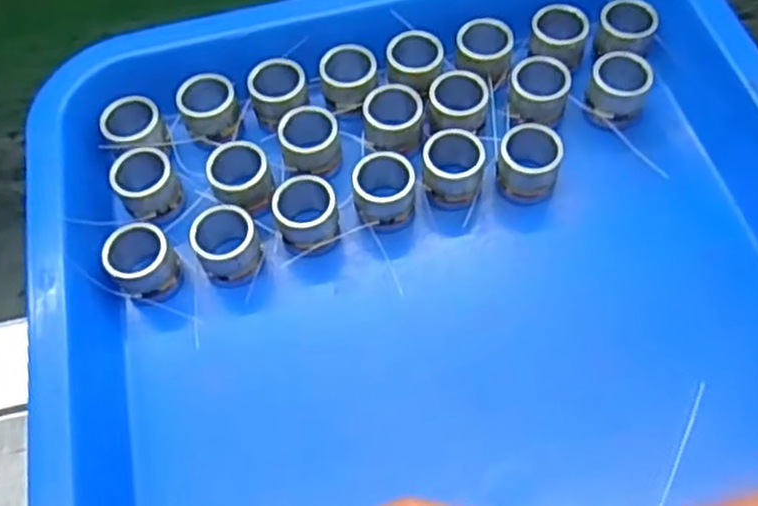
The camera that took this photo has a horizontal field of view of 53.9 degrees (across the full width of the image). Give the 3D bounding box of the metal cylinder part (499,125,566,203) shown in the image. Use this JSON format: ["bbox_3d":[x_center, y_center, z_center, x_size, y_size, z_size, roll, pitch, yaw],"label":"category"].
[{"bbox_3d":[0.063,-0.036,0.310,0.025,0.028,0.024,-1,60,2],"label":"metal cylinder part"}]

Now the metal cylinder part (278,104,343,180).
[{"bbox_3d":[-0.029,-0.047,0.317,0.024,0.019,0.026,-2,60,2],"label":"metal cylinder part"}]

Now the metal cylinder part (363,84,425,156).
[{"bbox_3d":[0.007,-0.057,0.318,0.025,0.016,0.024,-7,60,-1],"label":"metal cylinder part"}]

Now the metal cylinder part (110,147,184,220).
[{"bbox_3d":[-0.096,-0.028,0.308,0.023,0.018,0.026,-37,65,-17],"label":"metal cylinder part"}]

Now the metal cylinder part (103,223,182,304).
[{"bbox_3d":[-0.092,0.004,0.292,0.024,0.020,0.026,-1,60,2],"label":"metal cylinder part"}]

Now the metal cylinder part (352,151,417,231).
[{"bbox_3d":[0.003,-0.024,0.306,0.024,0.026,0.026,-1,60,2],"label":"metal cylinder part"}]

